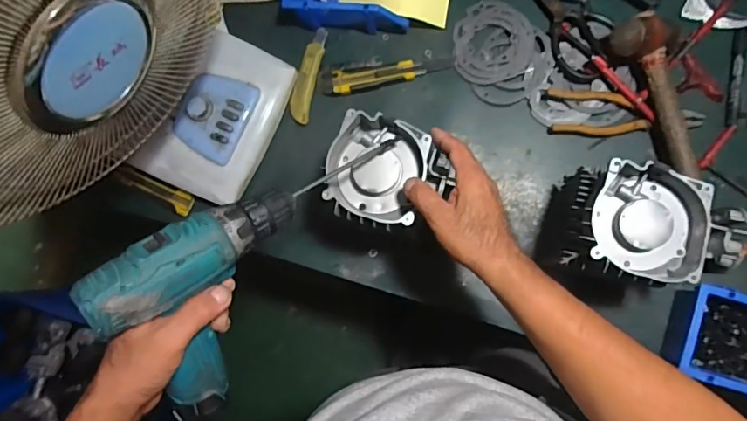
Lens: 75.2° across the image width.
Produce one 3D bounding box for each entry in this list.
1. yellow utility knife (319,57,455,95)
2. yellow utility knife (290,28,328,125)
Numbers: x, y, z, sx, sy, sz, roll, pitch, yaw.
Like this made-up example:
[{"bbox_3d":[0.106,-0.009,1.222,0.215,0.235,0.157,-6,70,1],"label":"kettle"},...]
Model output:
[{"bbox_3d":[0.020,-0.204,0.733,0.200,0.012,0.038,-6,86,7],"label":"yellow utility knife"},{"bbox_3d":[-0.100,-0.208,0.747,0.030,0.011,0.147,14,88,8],"label":"yellow utility knife"}]

